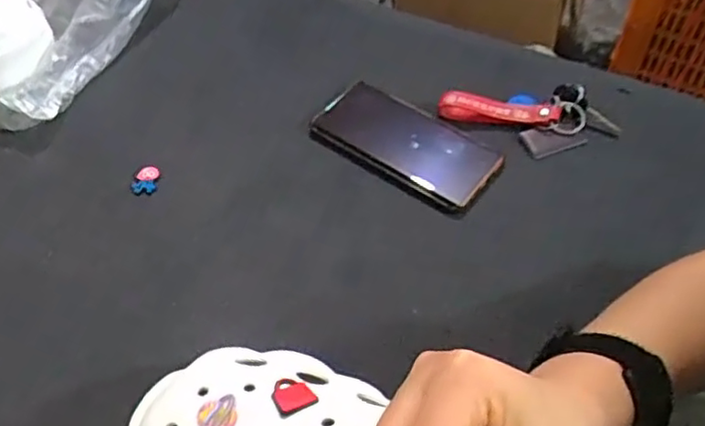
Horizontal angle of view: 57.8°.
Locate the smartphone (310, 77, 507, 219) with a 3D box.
[{"bbox_3d":[0.043,-0.062,0.553,0.164,0.008,0.081,30,60,22],"label":"smartphone"}]

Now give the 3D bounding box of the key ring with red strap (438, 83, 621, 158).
[{"bbox_3d":[0.153,-0.083,0.556,0.149,0.023,0.057,3,54,5],"label":"key ring with red strap"}]

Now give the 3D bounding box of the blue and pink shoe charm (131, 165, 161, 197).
[{"bbox_3d":[-0.179,-0.028,0.553,0.022,0.006,0.027,2,54,4],"label":"blue and pink shoe charm"}]

